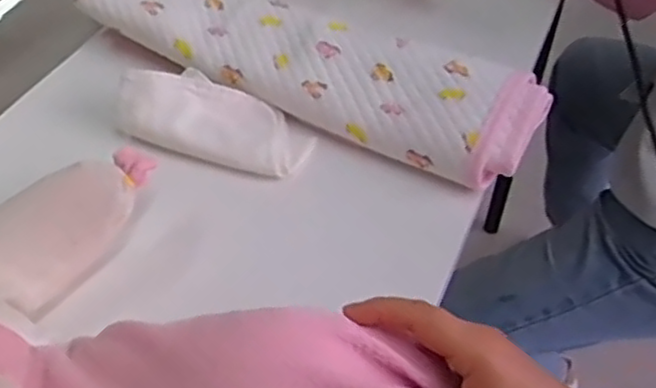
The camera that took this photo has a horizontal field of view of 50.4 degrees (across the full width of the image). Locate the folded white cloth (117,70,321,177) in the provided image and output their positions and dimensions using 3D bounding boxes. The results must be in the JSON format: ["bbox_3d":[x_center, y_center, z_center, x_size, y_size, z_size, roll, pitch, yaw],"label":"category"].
[{"bbox_3d":[-0.089,-0.064,0.562,0.154,0.037,0.074,19,50,17],"label":"folded white cloth"}]

